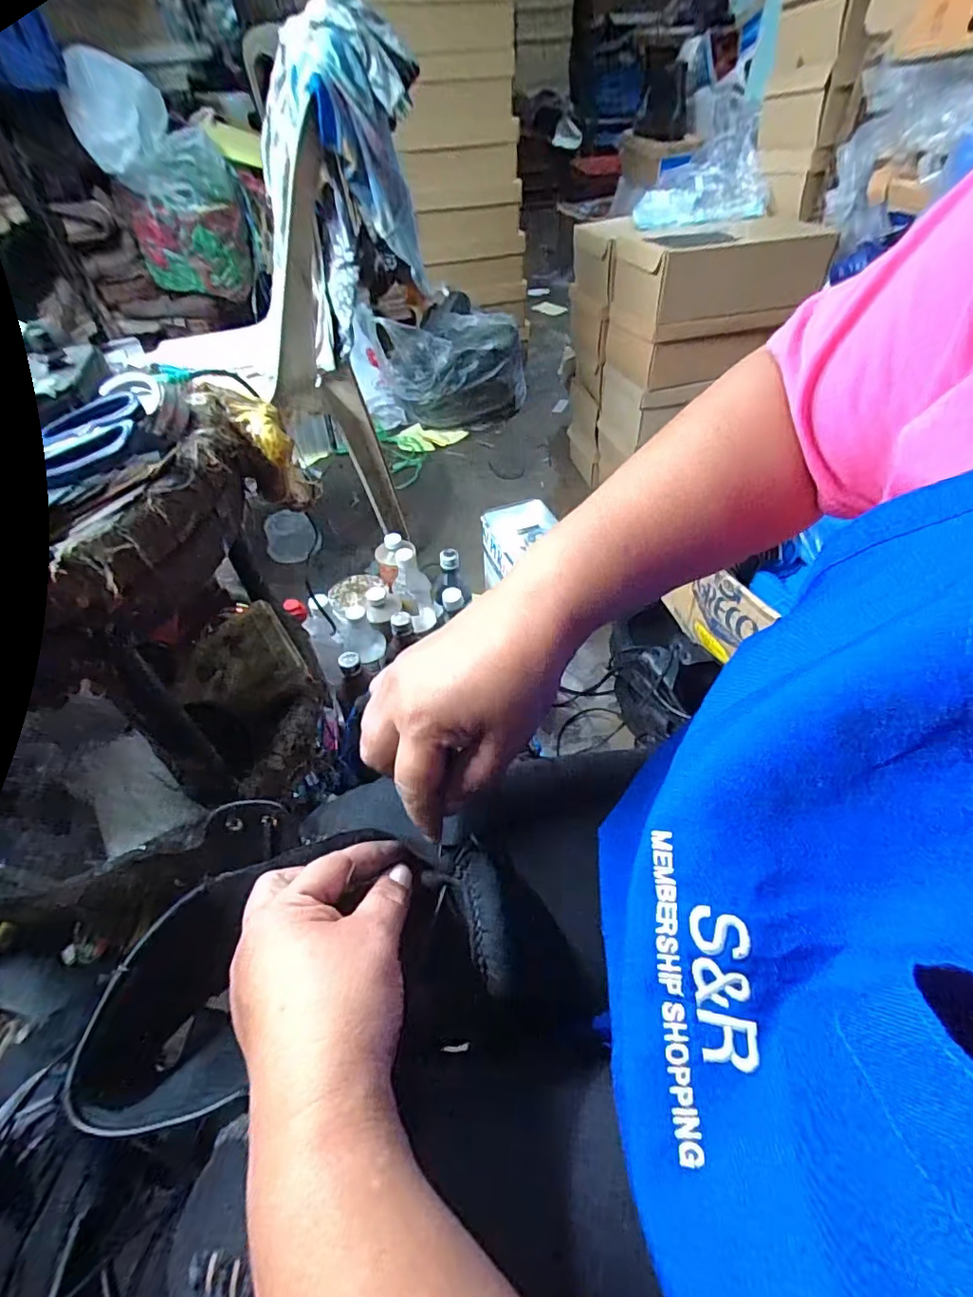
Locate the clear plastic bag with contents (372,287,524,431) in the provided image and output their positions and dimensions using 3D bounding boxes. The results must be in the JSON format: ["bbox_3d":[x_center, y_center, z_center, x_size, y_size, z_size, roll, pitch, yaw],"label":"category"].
[{"bbox_3d":[-0.084,-0.776,1.503,0.392,0.279,0.221,-8,49,-4],"label":"clear plastic bag with contents"}]

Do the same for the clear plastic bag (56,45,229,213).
[{"bbox_3d":[-0.750,-1.138,1.203,0.265,0.246,0.102,-24,52,-17],"label":"clear plastic bag"}]

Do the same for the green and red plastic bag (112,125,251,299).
[{"bbox_3d":[-0.737,-1.045,1.332,0.225,0.304,0.149,-32,55,-23],"label":"green and red plastic bag"}]

